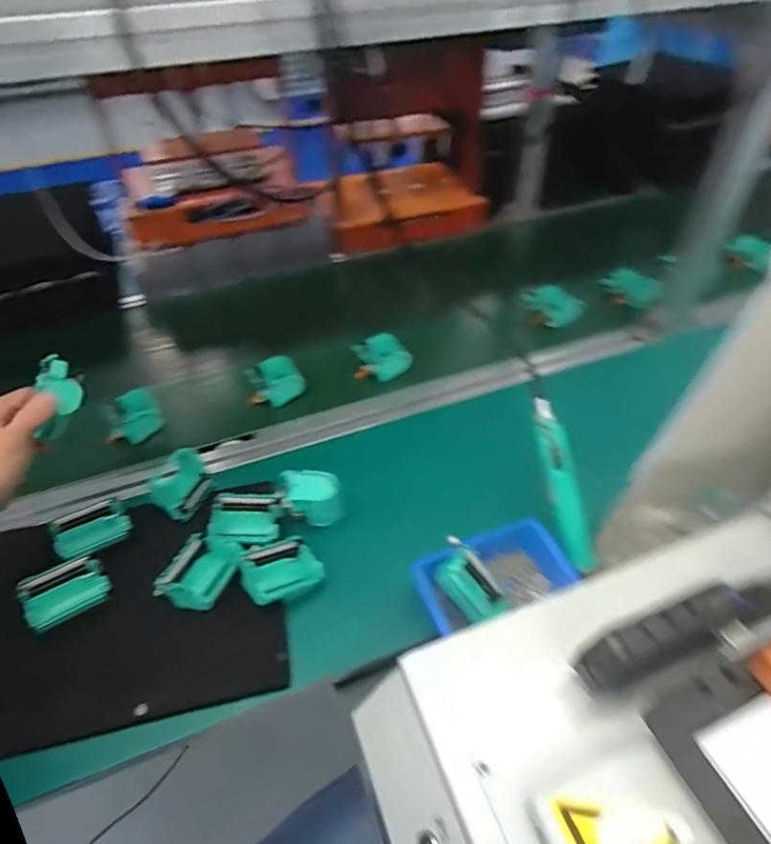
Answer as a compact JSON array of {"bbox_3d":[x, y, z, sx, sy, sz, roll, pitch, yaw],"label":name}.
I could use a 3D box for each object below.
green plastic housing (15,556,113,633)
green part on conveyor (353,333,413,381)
[{"bbox_3d":[-0.322,0.170,0.538,0.073,0.023,0.055,-30,50,-25],"label":"green plastic housing"},{"bbox_3d":[-0.010,-0.097,0.829,0.084,0.041,0.075,-14,45,-11],"label":"green part on conveyor"}]

